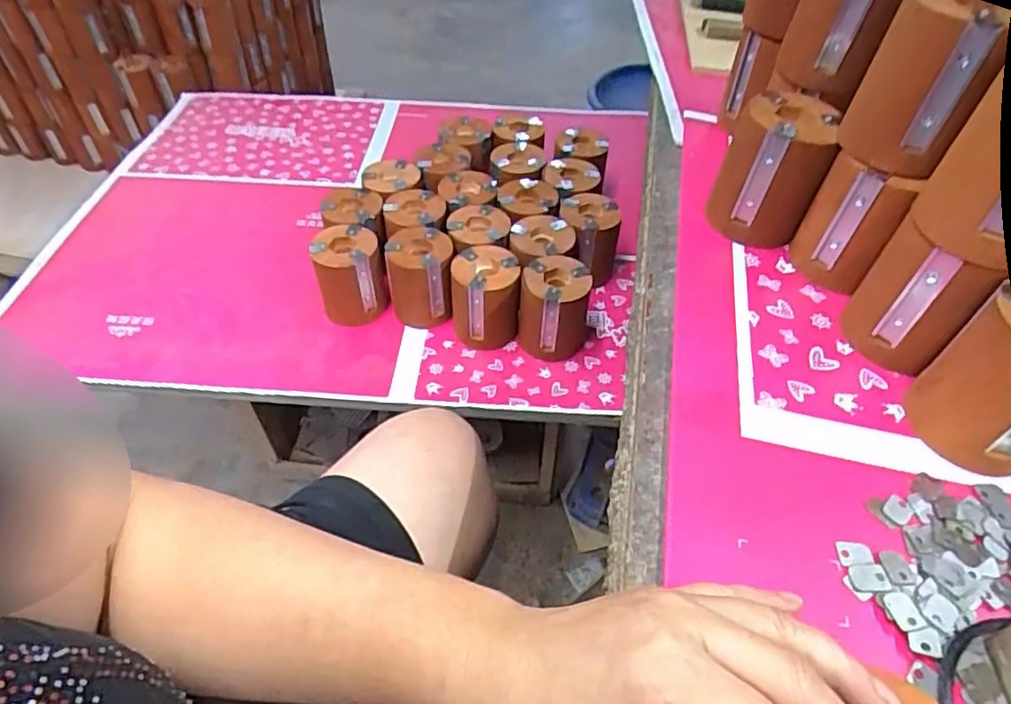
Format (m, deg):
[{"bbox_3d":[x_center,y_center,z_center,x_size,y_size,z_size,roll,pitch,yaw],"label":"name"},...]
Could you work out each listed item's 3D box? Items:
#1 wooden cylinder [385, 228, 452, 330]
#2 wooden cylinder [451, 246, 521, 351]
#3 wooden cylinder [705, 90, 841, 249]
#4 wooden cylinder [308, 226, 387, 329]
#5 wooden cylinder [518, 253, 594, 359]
[{"bbox_3d":[-0.105,-0.091,0.769,0.079,0.097,0.079,2,48,-2],"label":"wooden cylinder"},{"bbox_3d":[-0.026,-0.065,0.748,0.078,0.100,0.080,-2,49,-5],"label":"wooden cylinder"},{"bbox_3d":[0.218,-0.152,0.518,0.073,0.103,0.081,15,49,8],"label":"wooden cylinder"},{"bbox_3d":[-0.191,-0.093,0.764,0.082,0.099,0.072,-6,49,-8],"label":"wooden cylinder"},{"bbox_3d":[0.058,-0.050,0.735,0.077,0.099,0.075,2,48,-2],"label":"wooden cylinder"}]

